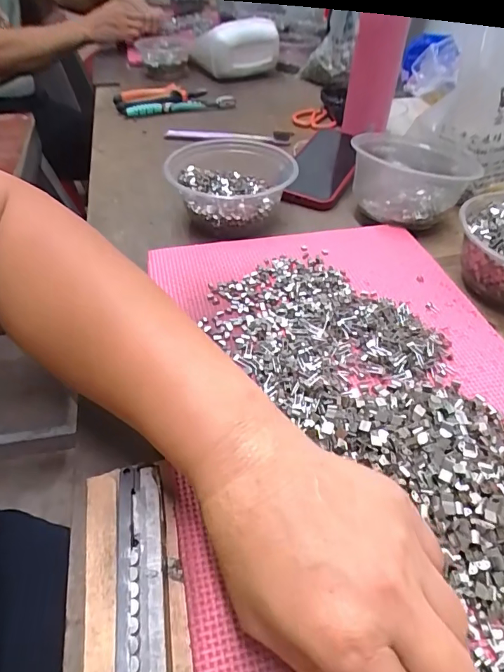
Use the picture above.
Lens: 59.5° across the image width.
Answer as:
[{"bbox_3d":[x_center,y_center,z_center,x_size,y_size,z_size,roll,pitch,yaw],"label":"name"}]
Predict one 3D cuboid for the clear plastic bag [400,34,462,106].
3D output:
[{"bbox_3d":[0.314,-0.474,0.774,0.093,0.091,0.082,16,46,12],"label":"clear plastic bag"}]

